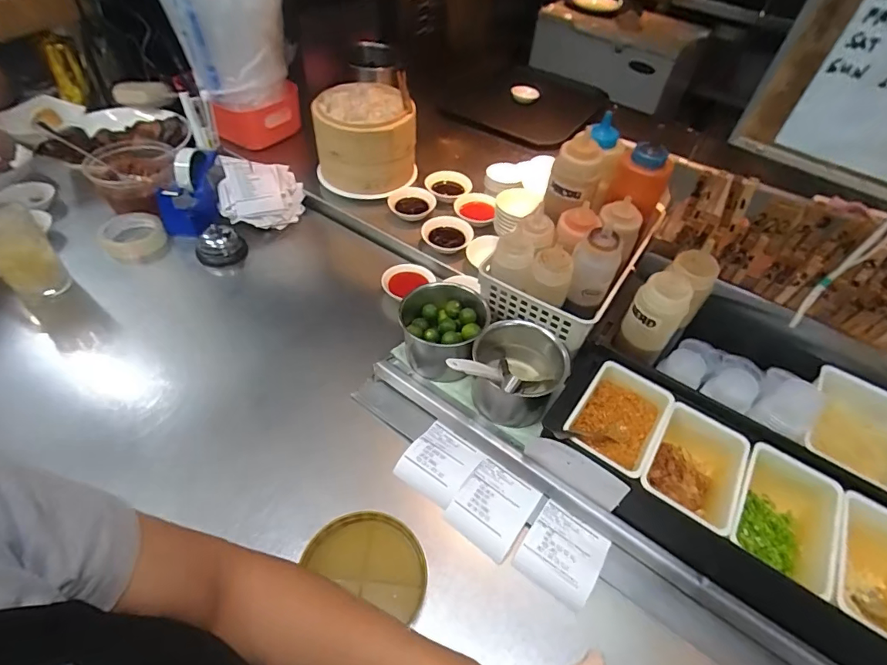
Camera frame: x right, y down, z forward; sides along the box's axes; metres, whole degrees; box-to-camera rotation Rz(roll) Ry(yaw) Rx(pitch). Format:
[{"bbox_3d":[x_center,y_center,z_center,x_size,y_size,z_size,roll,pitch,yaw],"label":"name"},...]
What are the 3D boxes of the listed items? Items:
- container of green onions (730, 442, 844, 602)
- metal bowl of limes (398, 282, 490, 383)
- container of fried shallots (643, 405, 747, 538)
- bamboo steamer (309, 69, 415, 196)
[{"bbox_3d":[0.350,0.194,0.482,0.095,0.068,0.137,34,55,21],"label":"container of green onions"},{"bbox_3d":[-0.002,-0.007,0.636,0.113,0.091,0.118,3,50,-3],"label":"metal bowl of limes"},{"bbox_3d":[0.274,0.154,0.506,0.093,0.067,0.144,32,54,20],"label":"container of fried shallots"},{"bbox_3d":[-0.146,-0.365,0.847,0.170,0.146,0.161,-6,51,-11],"label":"bamboo steamer"}]

